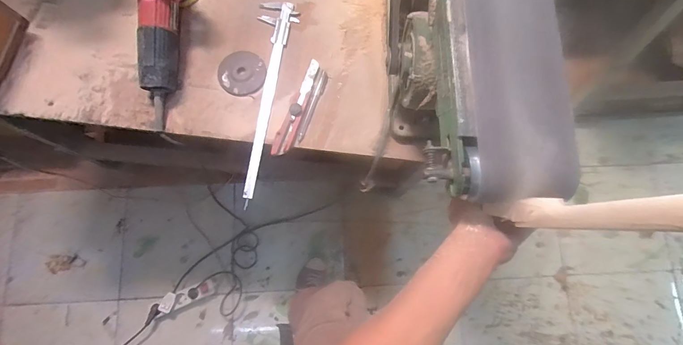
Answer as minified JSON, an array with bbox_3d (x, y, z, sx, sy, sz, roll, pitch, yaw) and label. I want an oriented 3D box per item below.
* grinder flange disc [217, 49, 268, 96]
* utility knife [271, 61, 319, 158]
[{"bbox_3d":[-0.185,-0.186,0.658,0.086,0.008,0.085,0,78,-1],"label":"grinder flange disc"},{"bbox_3d":[-0.080,-0.121,0.645,0.030,0.016,0.193,19,79,3],"label":"utility knife"}]

